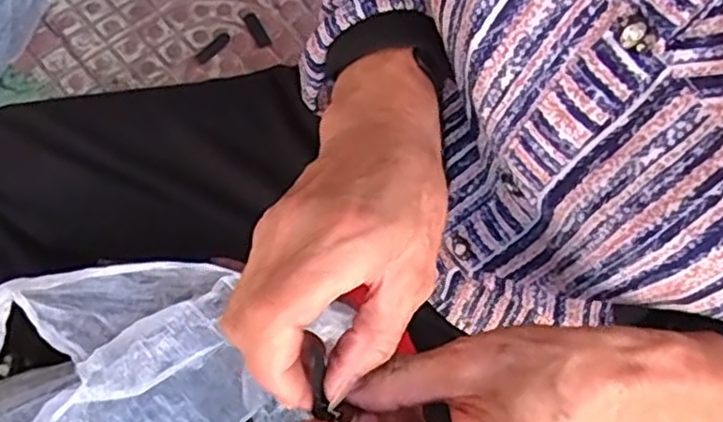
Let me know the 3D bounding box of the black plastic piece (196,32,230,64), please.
[{"bbox_3d":[-0.201,-0.221,0.916,0.019,0.004,0.059,37,72,11],"label":"black plastic piece"}]

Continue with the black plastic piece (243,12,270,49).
[{"bbox_3d":[-0.146,-0.252,0.942,0.020,0.004,0.060,-26,72,-12],"label":"black plastic piece"}]

